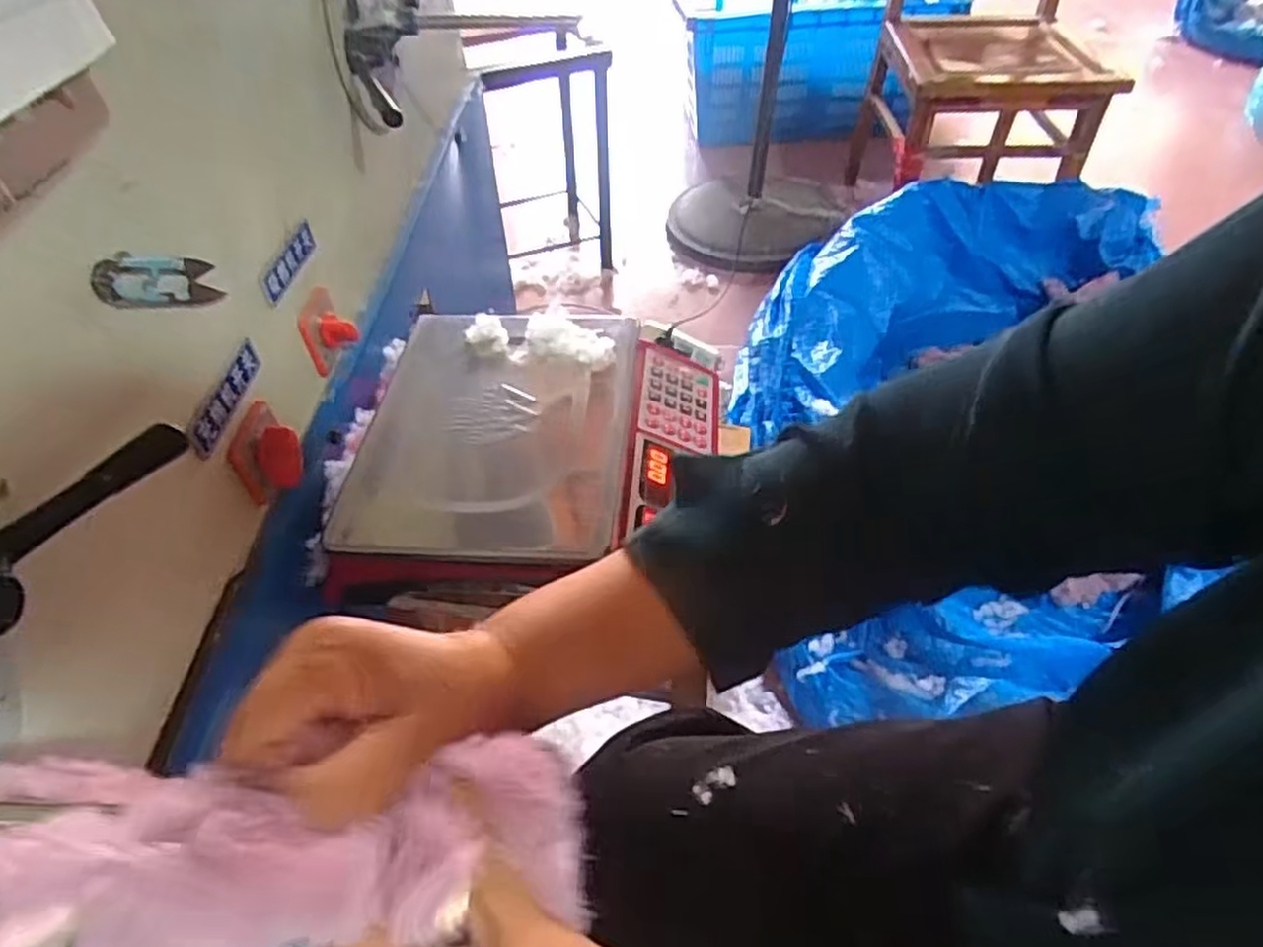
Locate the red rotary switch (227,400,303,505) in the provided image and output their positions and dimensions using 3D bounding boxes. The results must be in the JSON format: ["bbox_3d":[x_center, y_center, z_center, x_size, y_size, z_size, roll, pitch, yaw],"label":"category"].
[{"bbox_3d":[-0.275,-0.015,0.568,0.028,0.052,0.058,6,48,7],"label":"red rotary switch"}]

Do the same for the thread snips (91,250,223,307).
[{"bbox_3d":[-0.286,-0.117,0.457,0.007,0.030,0.114,0,14,2],"label":"thread snips"}]

